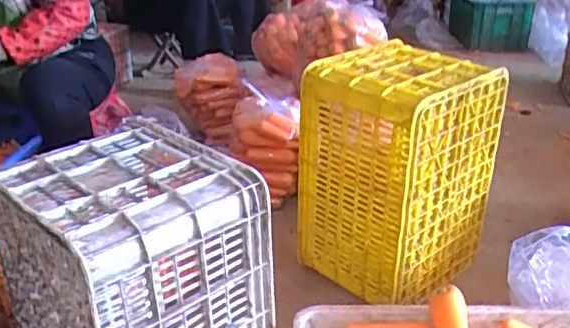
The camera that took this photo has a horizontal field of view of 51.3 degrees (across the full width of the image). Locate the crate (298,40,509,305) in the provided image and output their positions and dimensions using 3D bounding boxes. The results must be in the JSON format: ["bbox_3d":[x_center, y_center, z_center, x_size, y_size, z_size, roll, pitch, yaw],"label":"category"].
[{"bbox_3d":[0.256,0.013,1.378,0.336,0.500,0.316,-22,33,-37],"label":"crate"}]

